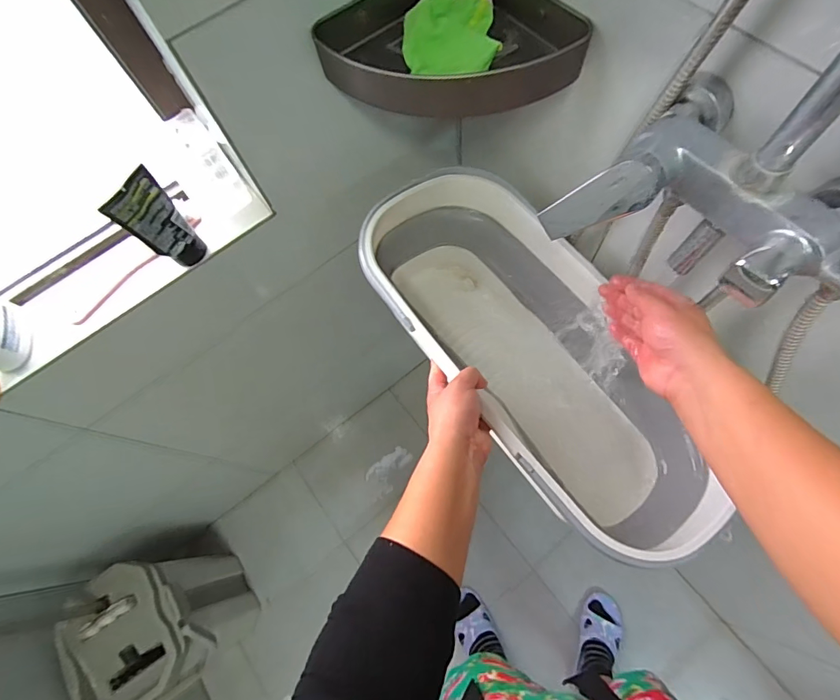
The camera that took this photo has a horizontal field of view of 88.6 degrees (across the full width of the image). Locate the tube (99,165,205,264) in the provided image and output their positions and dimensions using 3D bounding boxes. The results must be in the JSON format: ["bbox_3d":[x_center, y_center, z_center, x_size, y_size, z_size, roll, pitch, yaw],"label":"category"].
[{"bbox_3d":[-0.323,-0.154,0.545,0.046,0.121,0.069,36,76,10],"label":"tube"}]

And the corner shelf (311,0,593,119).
[{"bbox_3d":[0.027,-0.320,0.459,0.221,0.055,0.202,-34,76,-10],"label":"corner shelf"}]

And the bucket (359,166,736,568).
[{"bbox_3d":[0.142,0.001,0.612,0.245,0.238,0.538,-36,76,-10],"label":"bucket"}]

